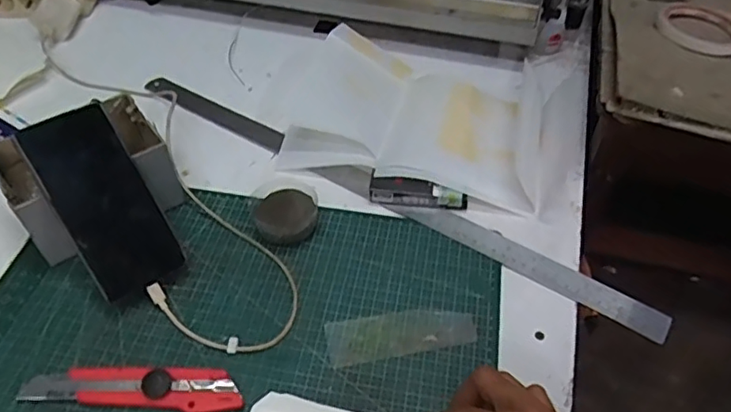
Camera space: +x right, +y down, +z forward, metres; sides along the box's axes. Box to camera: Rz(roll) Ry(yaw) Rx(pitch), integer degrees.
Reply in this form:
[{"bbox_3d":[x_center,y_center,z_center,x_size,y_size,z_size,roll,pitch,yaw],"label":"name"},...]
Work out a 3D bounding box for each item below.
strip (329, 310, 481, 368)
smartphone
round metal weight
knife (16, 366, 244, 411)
[{"bbox_3d":[0.030,0.105,0.482,0.123,0.004,0.041,-8,49,-6],"label":"strip"},{"bbox_3d":[-0.222,-0.004,0.492,0.071,0.009,0.157,-30,98,-23],"label":"smartphone"},{"bbox_3d":[-0.075,0.013,0.550,0.057,0.030,0.057,-1,49,1],"label":"round metal weight"},{"bbox_3d":[-0.180,0.140,0.446,0.168,0.016,0.030,3,49,4],"label":"knife"}]

